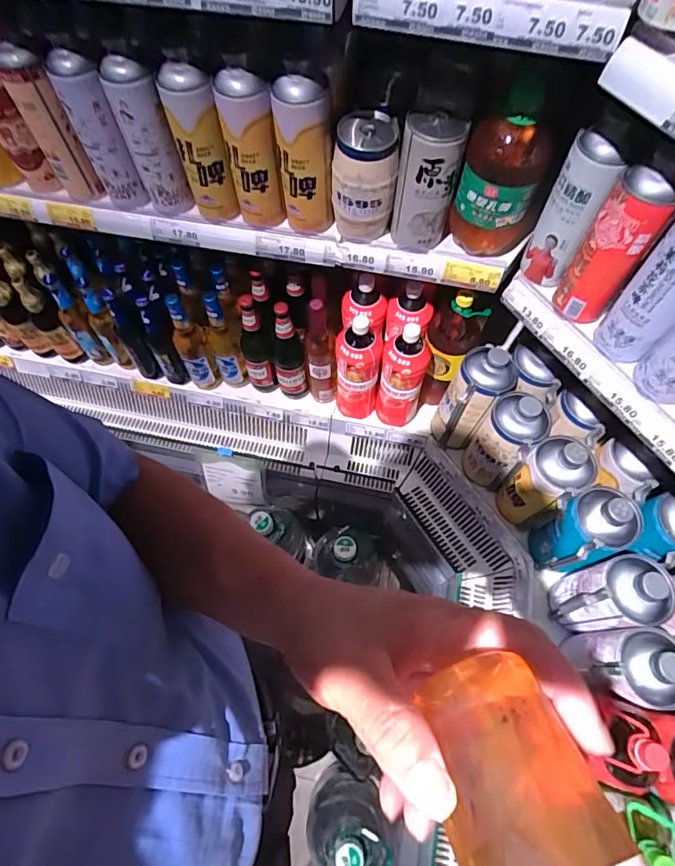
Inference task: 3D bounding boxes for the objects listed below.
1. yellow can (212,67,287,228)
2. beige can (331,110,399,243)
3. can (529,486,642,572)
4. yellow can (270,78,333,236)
[{"bbox_3d":[-0.131,-0.419,0.716,0.071,0.210,0.077,0,64,0],"label":"yellow can"},{"bbox_3d":[0.039,-0.383,0.717,0.092,0.159,0.084,3,65,2],"label":"beige can"},{"bbox_3d":[0.425,0.169,0.824,0.104,0.221,0.103,0,64,0],"label":"can"},{"bbox_3d":[-0.050,-0.418,0.708,0.079,0.214,0.085,0,64,0],"label":"yellow can"}]

